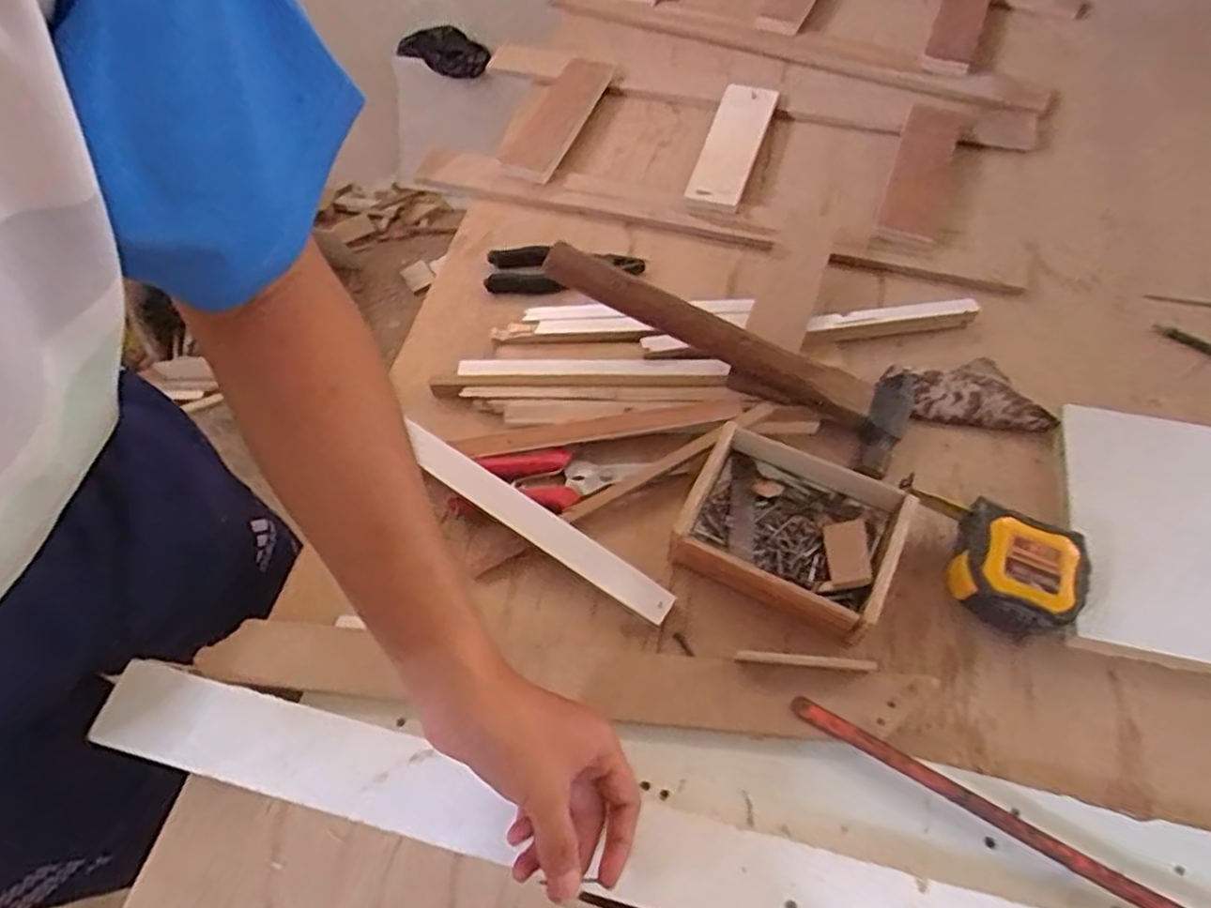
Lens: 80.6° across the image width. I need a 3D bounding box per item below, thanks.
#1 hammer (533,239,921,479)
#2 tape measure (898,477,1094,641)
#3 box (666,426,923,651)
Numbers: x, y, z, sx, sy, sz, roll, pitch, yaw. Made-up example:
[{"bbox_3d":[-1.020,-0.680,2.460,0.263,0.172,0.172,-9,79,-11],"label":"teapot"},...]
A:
[{"bbox_3d":[0.096,-0.085,0.572,0.314,0.040,0.096,26,62,-1],"label":"hammer"},{"bbox_3d":[0.265,0.073,0.501,0.129,0.045,0.081,24,63,14],"label":"tape measure"},{"bbox_3d":[0.132,0.054,0.516,0.148,0.043,0.116,26,64,15],"label":"box"}]

